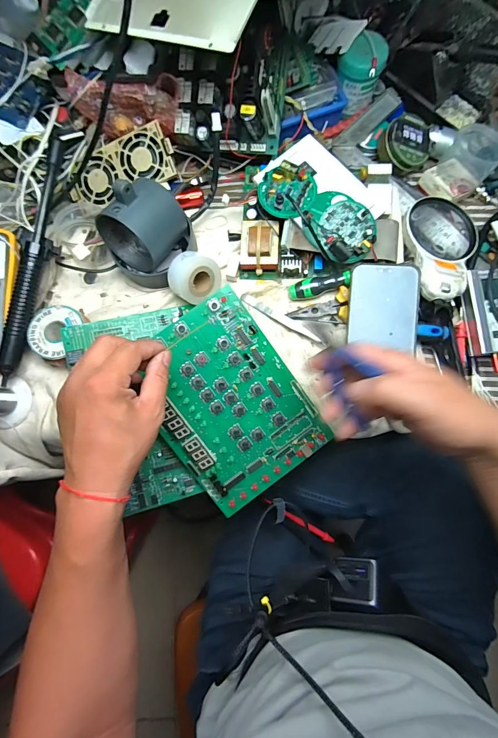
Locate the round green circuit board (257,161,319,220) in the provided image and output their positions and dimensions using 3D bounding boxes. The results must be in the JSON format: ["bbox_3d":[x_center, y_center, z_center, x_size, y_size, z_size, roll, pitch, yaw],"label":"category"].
[{"bbox_3d":[0.049,-0.226,0.421,0.067,0.023,0.076,15,80,4],"label":"round green circuit board"}]

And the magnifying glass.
[{"bbox_3d":[0.247,-0.154,0.428,0.095,0.028,0.143,-4,79,0],"label":"magnifying glass"}]

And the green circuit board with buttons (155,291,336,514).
[{"bbox_3d":[-0.018,0.037,0.391,0.158,0.009,0.216,-33,98,-4],"label":"green circuit board with buttons"}]

